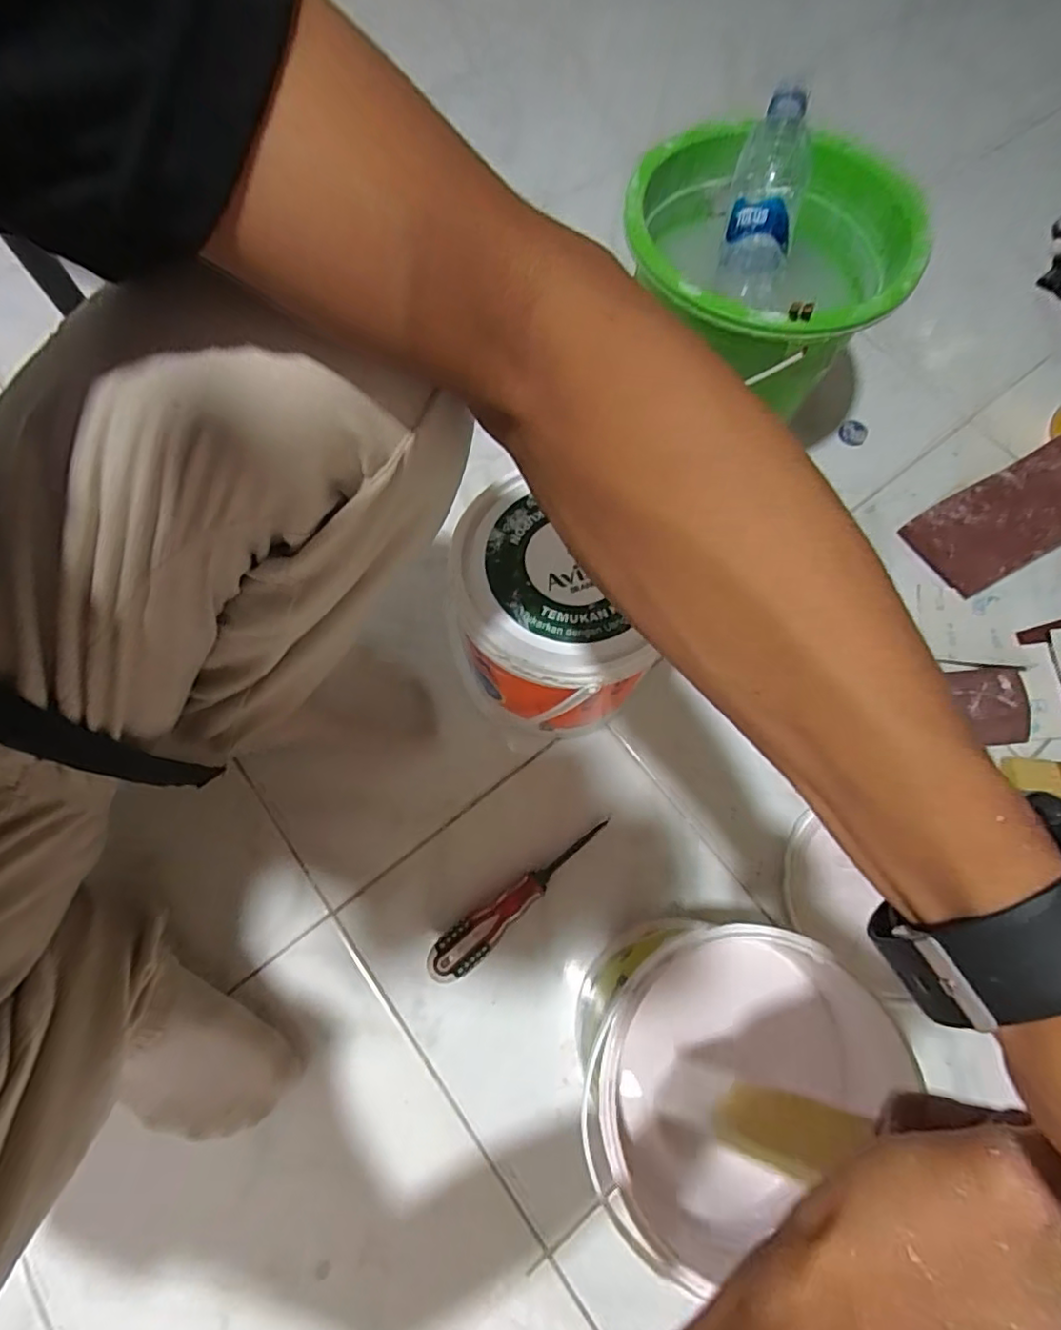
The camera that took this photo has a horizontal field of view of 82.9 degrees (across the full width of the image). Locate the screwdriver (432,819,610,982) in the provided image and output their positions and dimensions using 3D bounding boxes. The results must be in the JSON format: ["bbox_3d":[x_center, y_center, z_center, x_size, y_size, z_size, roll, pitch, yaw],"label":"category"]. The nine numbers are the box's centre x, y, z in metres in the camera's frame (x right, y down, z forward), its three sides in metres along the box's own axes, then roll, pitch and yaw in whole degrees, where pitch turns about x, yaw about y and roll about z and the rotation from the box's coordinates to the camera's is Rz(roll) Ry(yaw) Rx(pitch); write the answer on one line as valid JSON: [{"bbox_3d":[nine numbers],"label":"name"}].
[{"bbox_3d":[-0.005,0.199,0.514,0.187,0.026,0.033,-35,75,-14],"label":"screwdriver"}]

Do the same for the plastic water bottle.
[{"bbox_3d":[0.214,-0.418,0.553,0.064,0.062,0.189,10,91,1],"label":"plastic water bottle"}]

